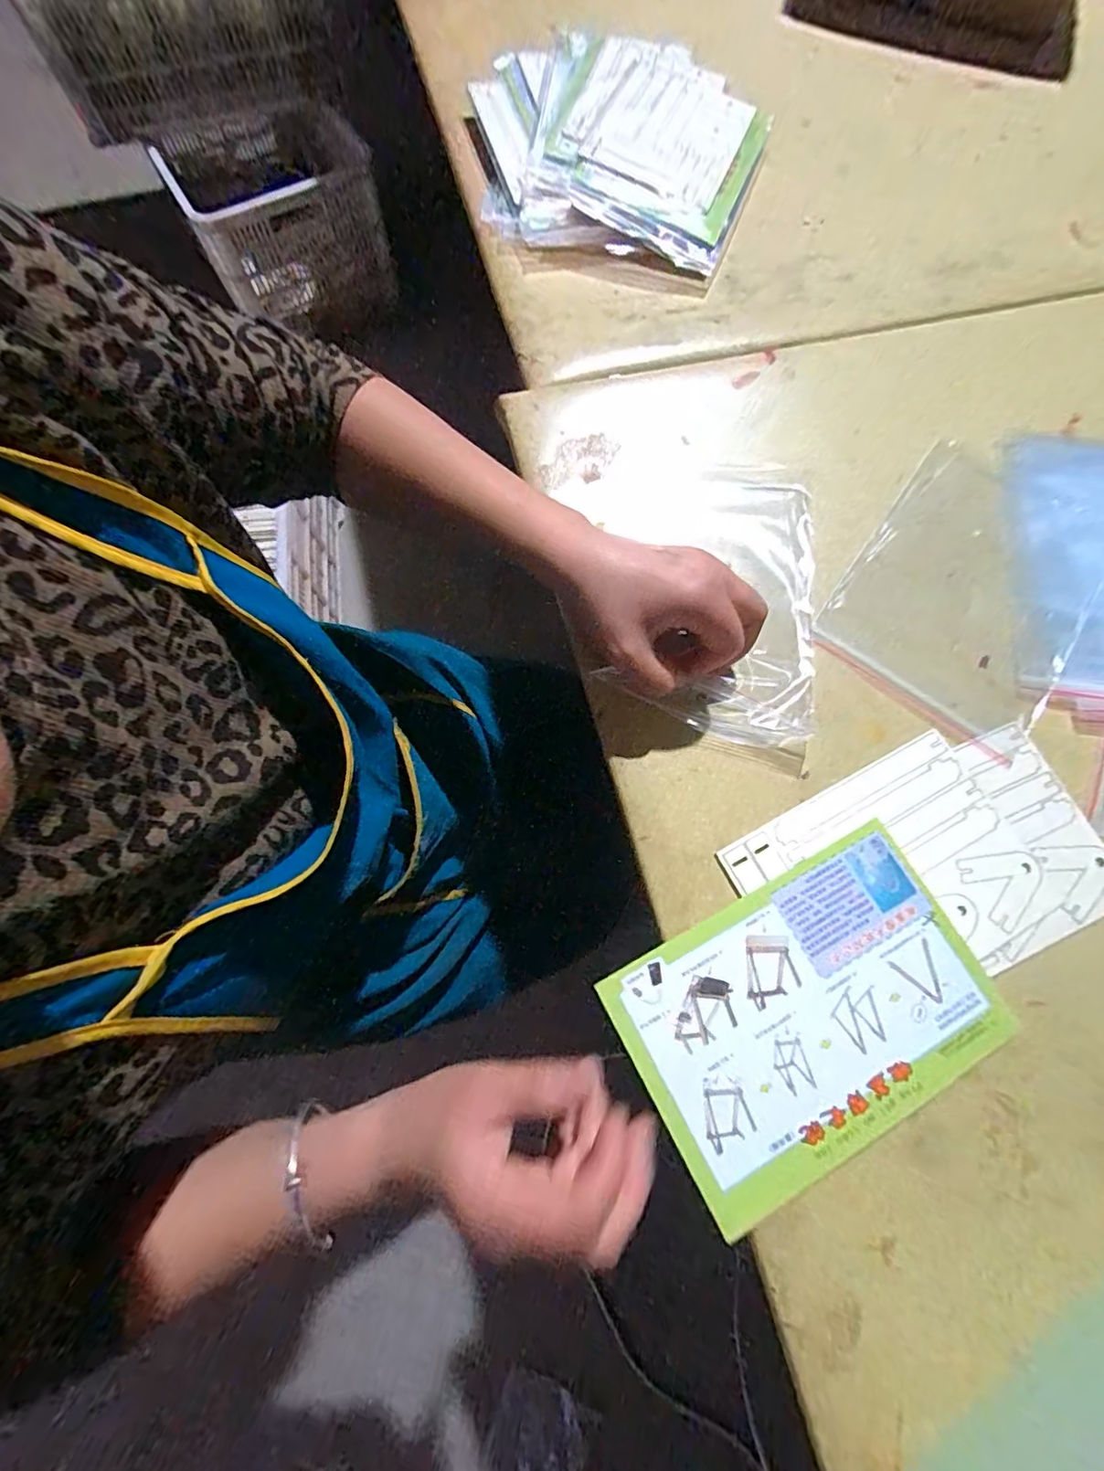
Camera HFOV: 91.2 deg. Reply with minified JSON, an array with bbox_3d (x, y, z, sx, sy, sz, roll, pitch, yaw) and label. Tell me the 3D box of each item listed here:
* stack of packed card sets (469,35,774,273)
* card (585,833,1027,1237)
[{"bbox_3d":[0.060,-0.582,0.530,0.286,0.042,0.289,10,72,2],"label":"stack of packed card sets"},{"bbox_3d":[0.152,0.161,0.317,0.208,0.004,0.142,-26,75,-9],"label":"card"}]

